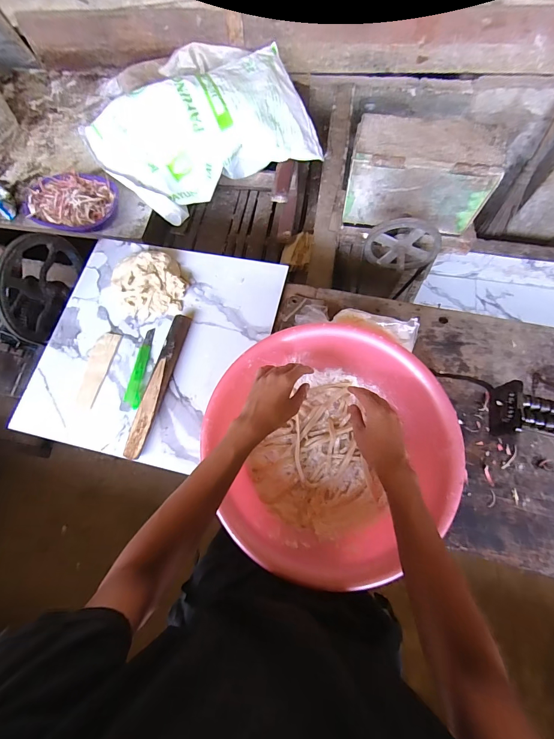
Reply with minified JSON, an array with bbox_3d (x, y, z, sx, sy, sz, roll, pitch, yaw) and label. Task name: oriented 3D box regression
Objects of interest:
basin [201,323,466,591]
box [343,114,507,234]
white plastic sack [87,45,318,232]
[{"bbox_3d":[0.086,0.128,0.612,0.388,0.118,0.396,0,71,1],"label":"basin"},{"bbox_3d":[0.374,-0.514,0.925,0.362,0.227,0.122,9,72,5],"label":"box"},{"bbox_3d":[-0.234,-0.770,1.124,0.690,0.230,0.423,-27,73,-7],"label":"white plastic sack"}]

